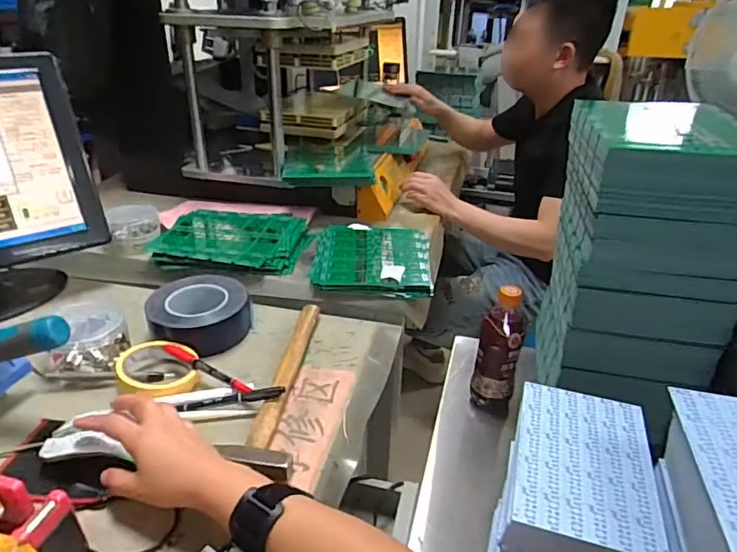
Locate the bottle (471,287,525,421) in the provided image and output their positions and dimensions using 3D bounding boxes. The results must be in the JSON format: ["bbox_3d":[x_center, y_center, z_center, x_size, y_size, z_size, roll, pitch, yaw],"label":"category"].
[{"bbox_3d":[0.183,0.110,0.747,0.060,0.184,0.056,10,29,15],"label":"bottle"}]

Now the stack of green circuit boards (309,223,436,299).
[{"bbox_3d":[0.008,-0.037,0.940,0.205,0.021,0.233,3,28,2],"label":"stack of green circuit boards"}]

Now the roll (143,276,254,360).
[{"bbox_3d":[-0.234,0.048,0.727,0.132,0.049,0.139,2,28,-1],"label":"roll"}]

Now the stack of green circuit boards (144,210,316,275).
[{"bbox_3d":[-0.254,-0.068,0.980,0.267,0.032,0.214,7,28,10],"label":"stack of green circuit boards"}]

